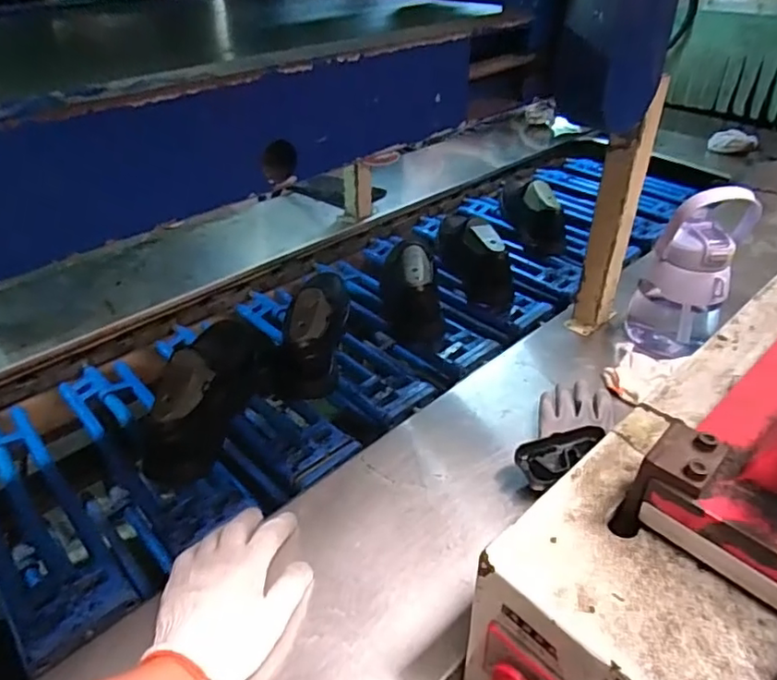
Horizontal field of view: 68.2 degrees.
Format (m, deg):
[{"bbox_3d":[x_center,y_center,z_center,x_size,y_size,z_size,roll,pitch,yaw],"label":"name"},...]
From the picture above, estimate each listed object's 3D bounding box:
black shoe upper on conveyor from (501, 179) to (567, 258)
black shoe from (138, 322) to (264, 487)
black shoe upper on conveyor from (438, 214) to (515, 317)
[{"bbox_3d":[0.281,-0.254,1.115,0.076,0.103,0.226,-6,37,-6],"label":"black shoe upper on conveyor"},{"bbox_3d":[-0.222,0.047,0.718,0.085,0.098,0.265,1,37,4],"label":"black shoe"},{"bbox_3d":[0.142,-0.161,0.993,0.074,0.098,0.277,-9,38,-9],"label":"black shoe upper on conveyor"}]

